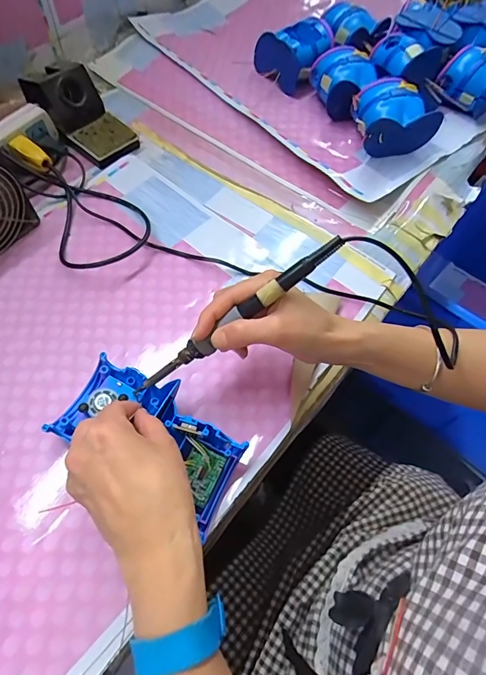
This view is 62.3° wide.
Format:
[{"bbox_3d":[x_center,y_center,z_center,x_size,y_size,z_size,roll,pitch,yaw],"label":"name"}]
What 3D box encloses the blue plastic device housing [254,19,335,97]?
[{"bbox_3d":[0.075,-0.427,0.600,0.102,0.060,0.082,37,66,16],"label":"blue plastic device housing"}]

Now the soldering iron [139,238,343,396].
[{"bbox_3d":[-0.009,-0.013,0.324,0.208,0.017,0.018,-38,65,15],"label":"soldering iron"}]

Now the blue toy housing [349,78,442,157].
[{"bbox_3d":[0.190,-0.285,0.526,0.093,0.069,0.094,-9,62,-8],"label":"blue toy housing"}]

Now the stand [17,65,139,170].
[{"bbox_3d":[-0.222,-0.308,0.541,0.153,0.070,0.071,39,66,17],"label":"stand"}]

